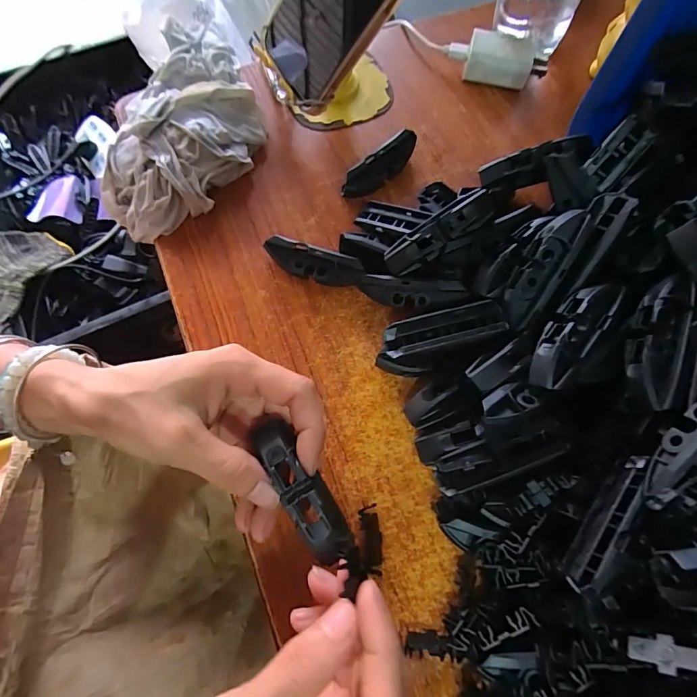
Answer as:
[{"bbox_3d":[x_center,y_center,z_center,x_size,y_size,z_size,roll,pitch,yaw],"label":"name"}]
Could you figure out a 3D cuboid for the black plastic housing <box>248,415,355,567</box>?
[{"bbox_3d":[-0.022,0.068,0.198,0.021,0.019,0.074,-31,84,-12],"label":"black plastic housing"}]

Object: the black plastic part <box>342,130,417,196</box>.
[{"bbox_3d":[0.026,-0.138,0.313,0.018,0.022,0.069,42,74,13],"label":"black plastic part"}]

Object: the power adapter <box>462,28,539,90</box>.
[{"bbox_3d":[0.130,-0.250,0.355,0.055,0.029,0.035,12,69,3],"label":"power adapter"}]

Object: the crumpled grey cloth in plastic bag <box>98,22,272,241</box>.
[{"bbox_3d":[-0.121,-0.162,0.310,0.096,0.038,0.169,18,70,5],"label":"crumpled grey cloth in plastic bag"}]

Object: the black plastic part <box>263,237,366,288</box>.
[{"bbox_3d":[-0.023,-0.056,0.281,0.067,0.024,0.017,14,70,4],"label":"black plastic part"}]

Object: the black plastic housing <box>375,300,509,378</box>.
[{"bbox_3d":[0.054,-0.006,0.246,0.077,0.027,0.027,-22,71,7],"label":"black plastic housing"}]

